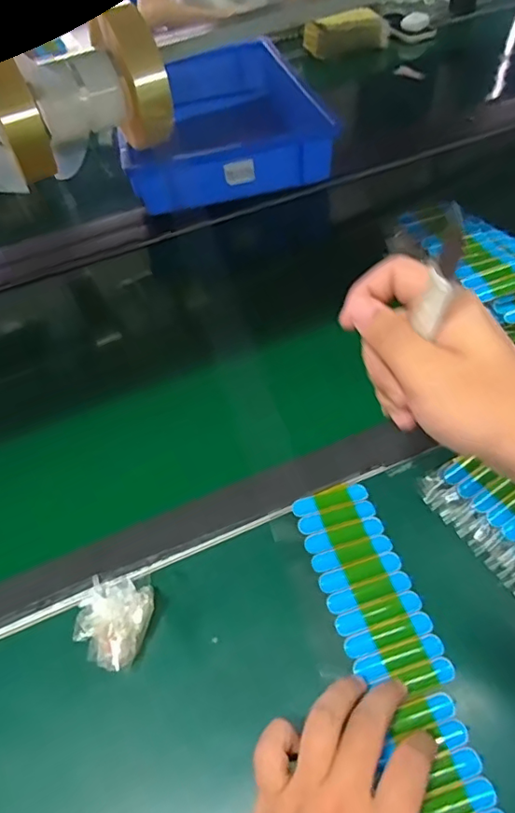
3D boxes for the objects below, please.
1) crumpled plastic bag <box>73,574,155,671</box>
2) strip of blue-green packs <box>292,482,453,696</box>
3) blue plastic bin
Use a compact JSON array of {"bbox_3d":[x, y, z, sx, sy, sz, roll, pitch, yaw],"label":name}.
[{"bbox_3d":[-0.104,0.149,0.380,0.058,0.028,0.057,14,53,18],"label":"crumpled plastic bag"},{"bbox_3d":[0.079,0.127,0.395,0.064,0.008,0.153,-18,51,-8],"label":"strip of blue-green packs"},{"bbox_3d":[-0.066,-0.461,0.868,0.285,0.090,0.444,-11,50,-3],"label":"blue plastic bin"}]

